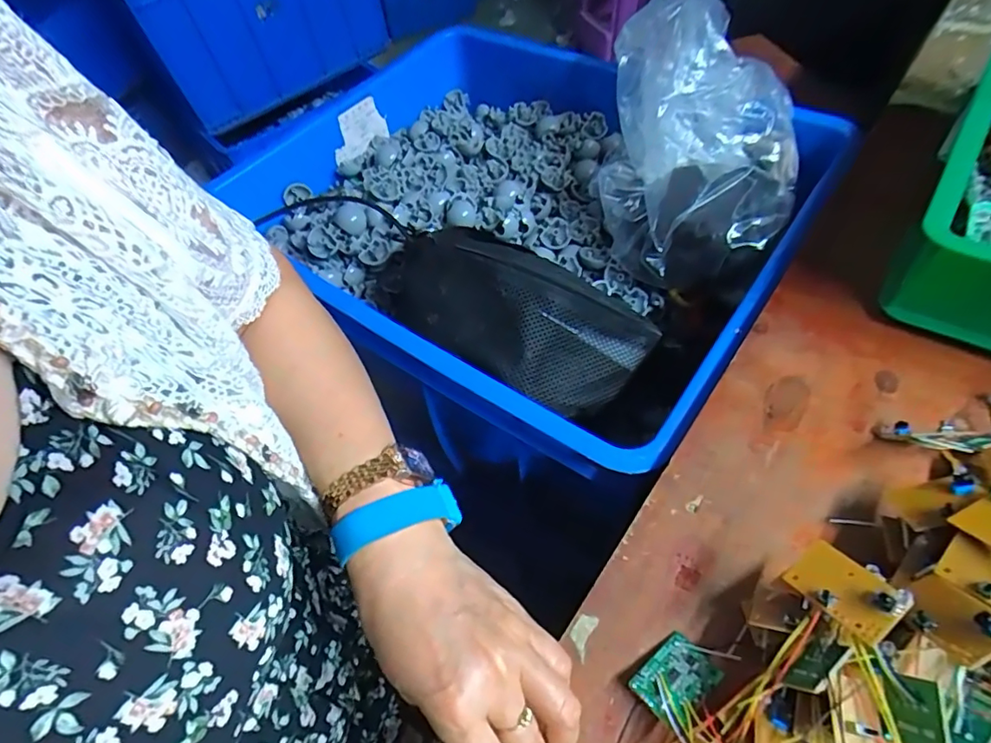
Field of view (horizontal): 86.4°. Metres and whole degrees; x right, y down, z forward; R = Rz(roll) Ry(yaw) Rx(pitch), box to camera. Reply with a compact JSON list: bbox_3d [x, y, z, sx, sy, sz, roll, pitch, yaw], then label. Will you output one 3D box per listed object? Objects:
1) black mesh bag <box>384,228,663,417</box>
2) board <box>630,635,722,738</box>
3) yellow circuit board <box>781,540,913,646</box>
[{"bbox_3d":[0.014,-0.049,0.474,0.257,0.079,0.117,24,59,4],"label":"black mesh bag"},{"bbox_3d":[0.097,0.165,0.282,0.043,0.004,0.032,-32,50,-34],"label":"board"},{"bbox_3d":[0.169,0.105,0.255,0.031,0.009,0.043,-38,45,-12],"label":"yellow circuit board"}]

